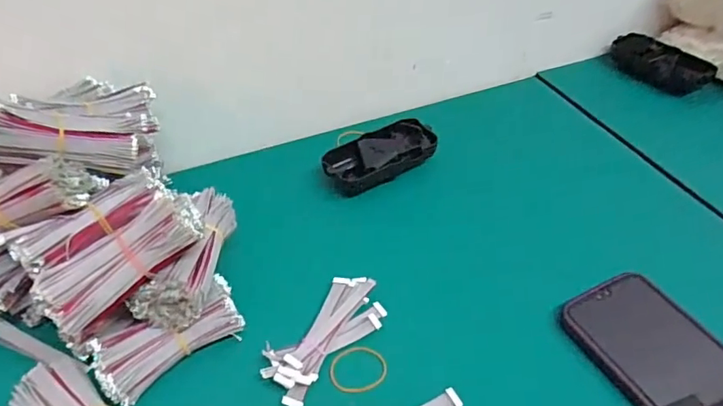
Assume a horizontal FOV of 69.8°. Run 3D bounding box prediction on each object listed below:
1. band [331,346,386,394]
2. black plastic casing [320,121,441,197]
[{"bbox_3d":[-0.002,0.113,0.351,0.037,0.005,0.032,-1,47,2],"label":"band"},{"bbox_3d":[0.018,-0.045,0.501,0.108,0.029,0.047,-20,46,-17],"label":"black plastic casing"}]

